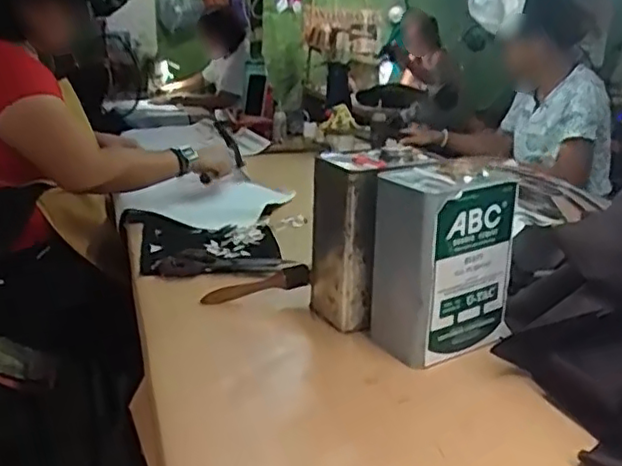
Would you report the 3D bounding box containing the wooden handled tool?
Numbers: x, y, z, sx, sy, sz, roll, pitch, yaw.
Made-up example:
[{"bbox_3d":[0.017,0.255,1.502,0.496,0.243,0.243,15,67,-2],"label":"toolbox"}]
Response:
[{"bbox_3d":[-0.083,0.081,0.986,0.164,0.028,0.032,-15,21,-7],"label":"wooden handled tool"}]

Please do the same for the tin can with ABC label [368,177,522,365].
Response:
[{"bbox_3d":[0.168,0.037,0.848,0.150,0.226,0.117,-12,23,-33],"label":"tin can with ABC label"}]

